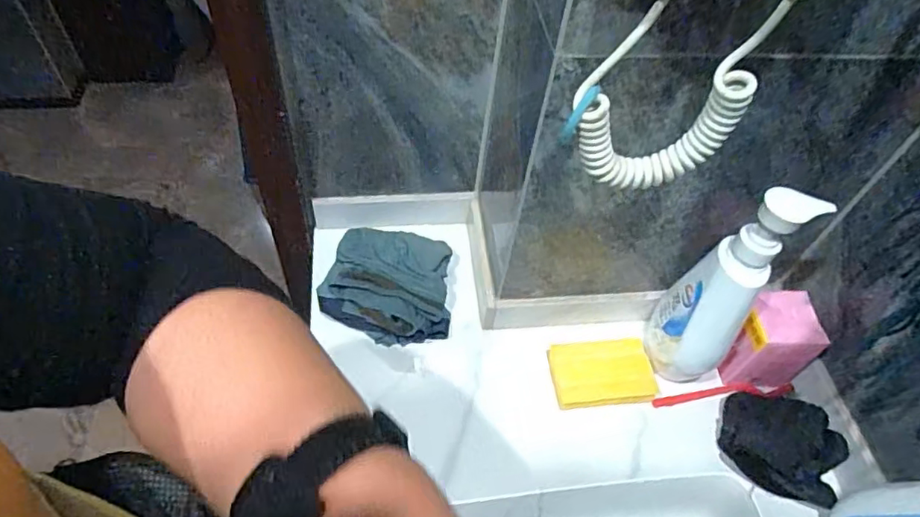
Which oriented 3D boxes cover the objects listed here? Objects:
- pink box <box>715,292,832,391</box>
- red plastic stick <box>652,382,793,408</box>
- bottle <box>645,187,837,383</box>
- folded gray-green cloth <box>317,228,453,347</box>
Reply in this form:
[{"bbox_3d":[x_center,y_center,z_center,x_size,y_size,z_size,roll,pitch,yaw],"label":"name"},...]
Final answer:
[{"bbox_3d":[0.332,0.088,0.622,0.078,0.089,0.071,-2,53,-7],"label":"pink box"},{"bbox_3d":[0.290,0.150,0.635,0.155,0.019,0.017,-2,53,-7],"label":"red plastic stick"},{"bbox_3d":[0.255,0.037,0.559,0.069,0.249,0.058,17,53,7],"label":"bottle"},{"bbox_3d":[-0.079,0.030,0.663,0.147,0.058,0.125,11,53,3],"label":"folded gray-green cloth"}]

